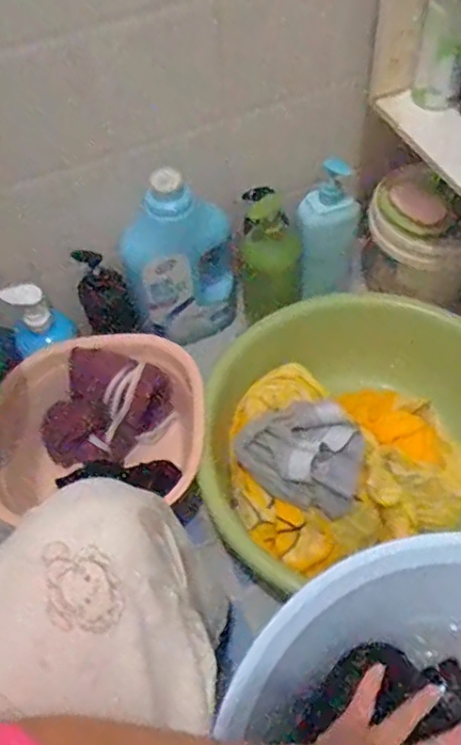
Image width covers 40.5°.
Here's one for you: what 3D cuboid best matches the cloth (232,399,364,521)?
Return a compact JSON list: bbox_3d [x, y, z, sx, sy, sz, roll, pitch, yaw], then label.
[{"bbox_3d":[0.089,0.096,0.745,0.145,0.067,0.120,36,64,27],"label":"cloth"}]

